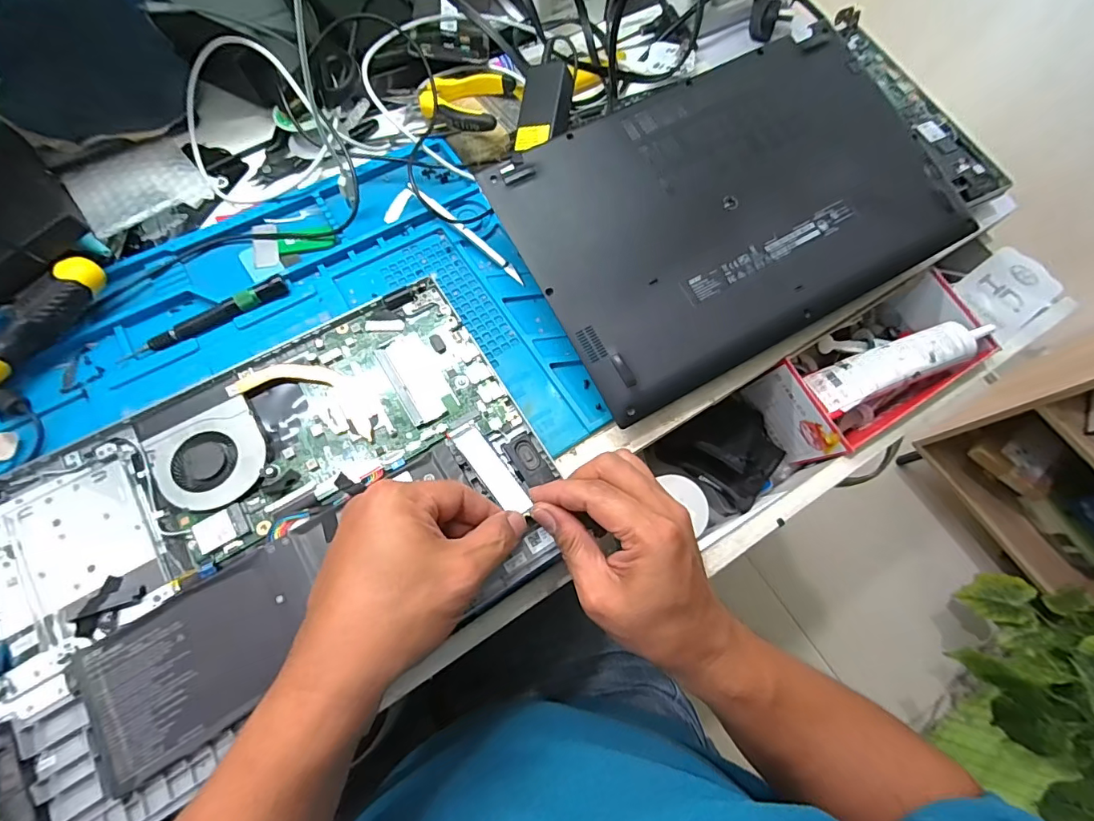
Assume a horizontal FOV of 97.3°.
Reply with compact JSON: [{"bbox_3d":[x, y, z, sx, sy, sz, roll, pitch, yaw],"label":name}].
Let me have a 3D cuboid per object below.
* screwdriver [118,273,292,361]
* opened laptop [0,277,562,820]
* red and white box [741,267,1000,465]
[{"bbox_3d":[-0.264,-0.072,0.372,0.127,0.013,0.015,-27,73,-13],"label":"screwdriver"},{"bbox_3d":[-0.181,0.075,0.319,0.357,0.032,0.232,-31,77,-9],"label":"opened laptop"},{"bbox_3d":[0.291,-0.037,0.435,0.184,0.080,0.093,-29,74,-13],"label":"red and white box"}]

